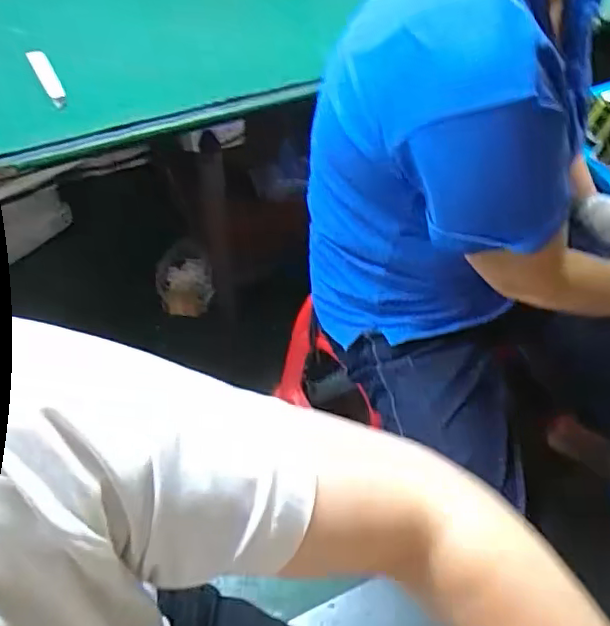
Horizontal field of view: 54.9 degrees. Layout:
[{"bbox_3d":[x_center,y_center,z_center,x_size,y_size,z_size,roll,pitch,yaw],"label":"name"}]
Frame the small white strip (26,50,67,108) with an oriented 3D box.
[{"bbox_3d":[-0.380,-0.348,0.866,0.025,0.017,0.132,-24,60,-18],"label":"small white strip"}]

